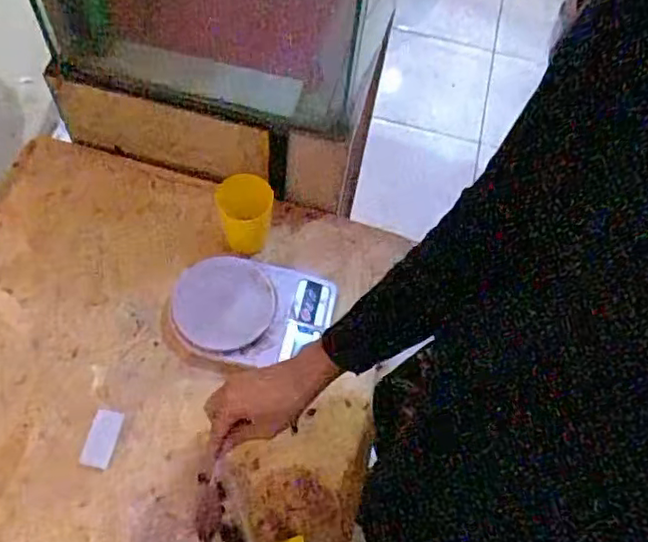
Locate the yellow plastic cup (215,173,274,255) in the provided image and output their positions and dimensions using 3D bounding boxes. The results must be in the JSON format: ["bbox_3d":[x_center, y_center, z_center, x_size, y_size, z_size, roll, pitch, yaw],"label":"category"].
[{"bbox_3d":[-0.098,-0.069,0.812,0.068,0.107,0.061,-9,64,-10],"label":"yellow plastic cup"}]

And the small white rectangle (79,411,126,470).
[{"bbox_3d":[-0.254,0.192,0.721,0.031,0.010,0.064,10,63,0],"label":"small white rectangle"}]

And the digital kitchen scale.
[{"bbox_3d":[-0.086,0.045,0.783,0.189,0.050,0.137,6,62,2],"label":"digital kitchen scale"}]

